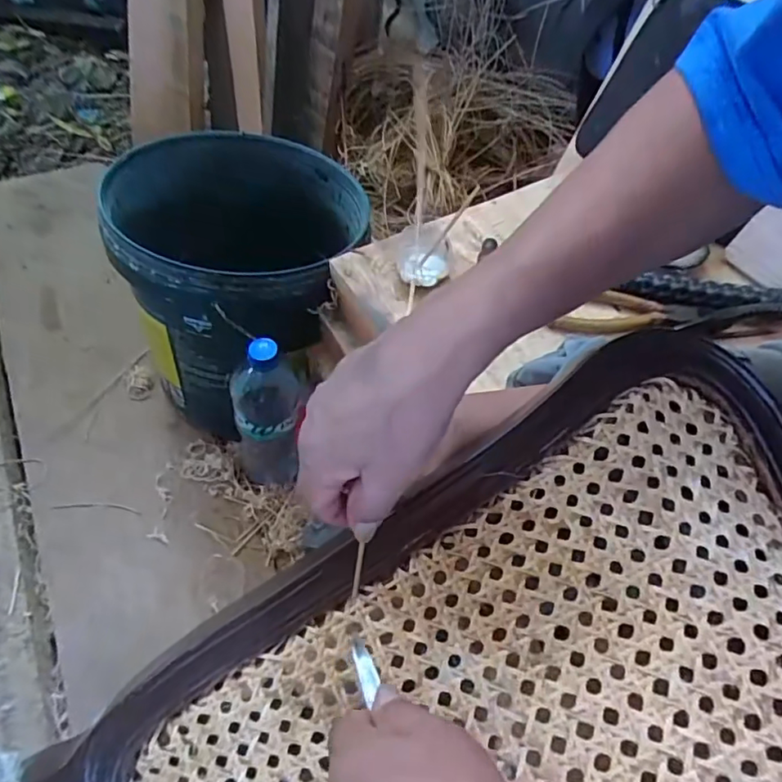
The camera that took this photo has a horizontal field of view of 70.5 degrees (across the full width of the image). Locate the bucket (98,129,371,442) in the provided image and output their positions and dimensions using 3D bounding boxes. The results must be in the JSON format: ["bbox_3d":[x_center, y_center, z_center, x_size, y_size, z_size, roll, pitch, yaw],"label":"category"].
[{"bbox_3d":[-0.181,-0.151,0.743,0.280,0.274,0.313,22,58,13],"label":"bucket"}]

